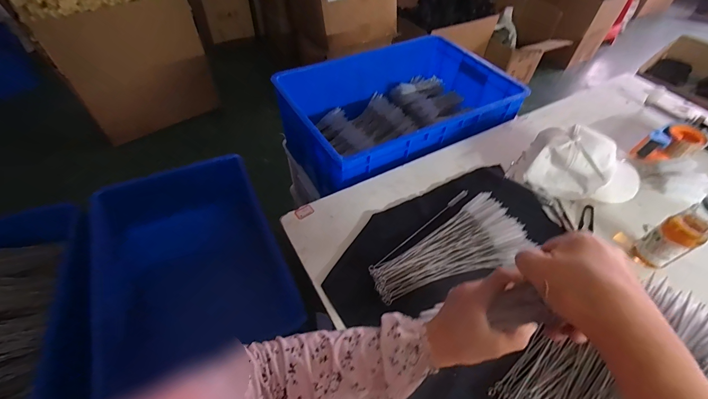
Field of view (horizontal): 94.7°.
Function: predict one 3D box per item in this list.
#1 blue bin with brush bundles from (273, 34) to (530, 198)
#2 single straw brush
[{"bbox_3d":[0.127,-0.258,0.970,0.619,0.209,0.423,-23,56,-19],"label":"blue bin with brush bundles"},{"bbox_3d":[0.136,0.054,0.637,0.289,0.006,0.015,-34,60,-26],"label":"single straw brush"}]

